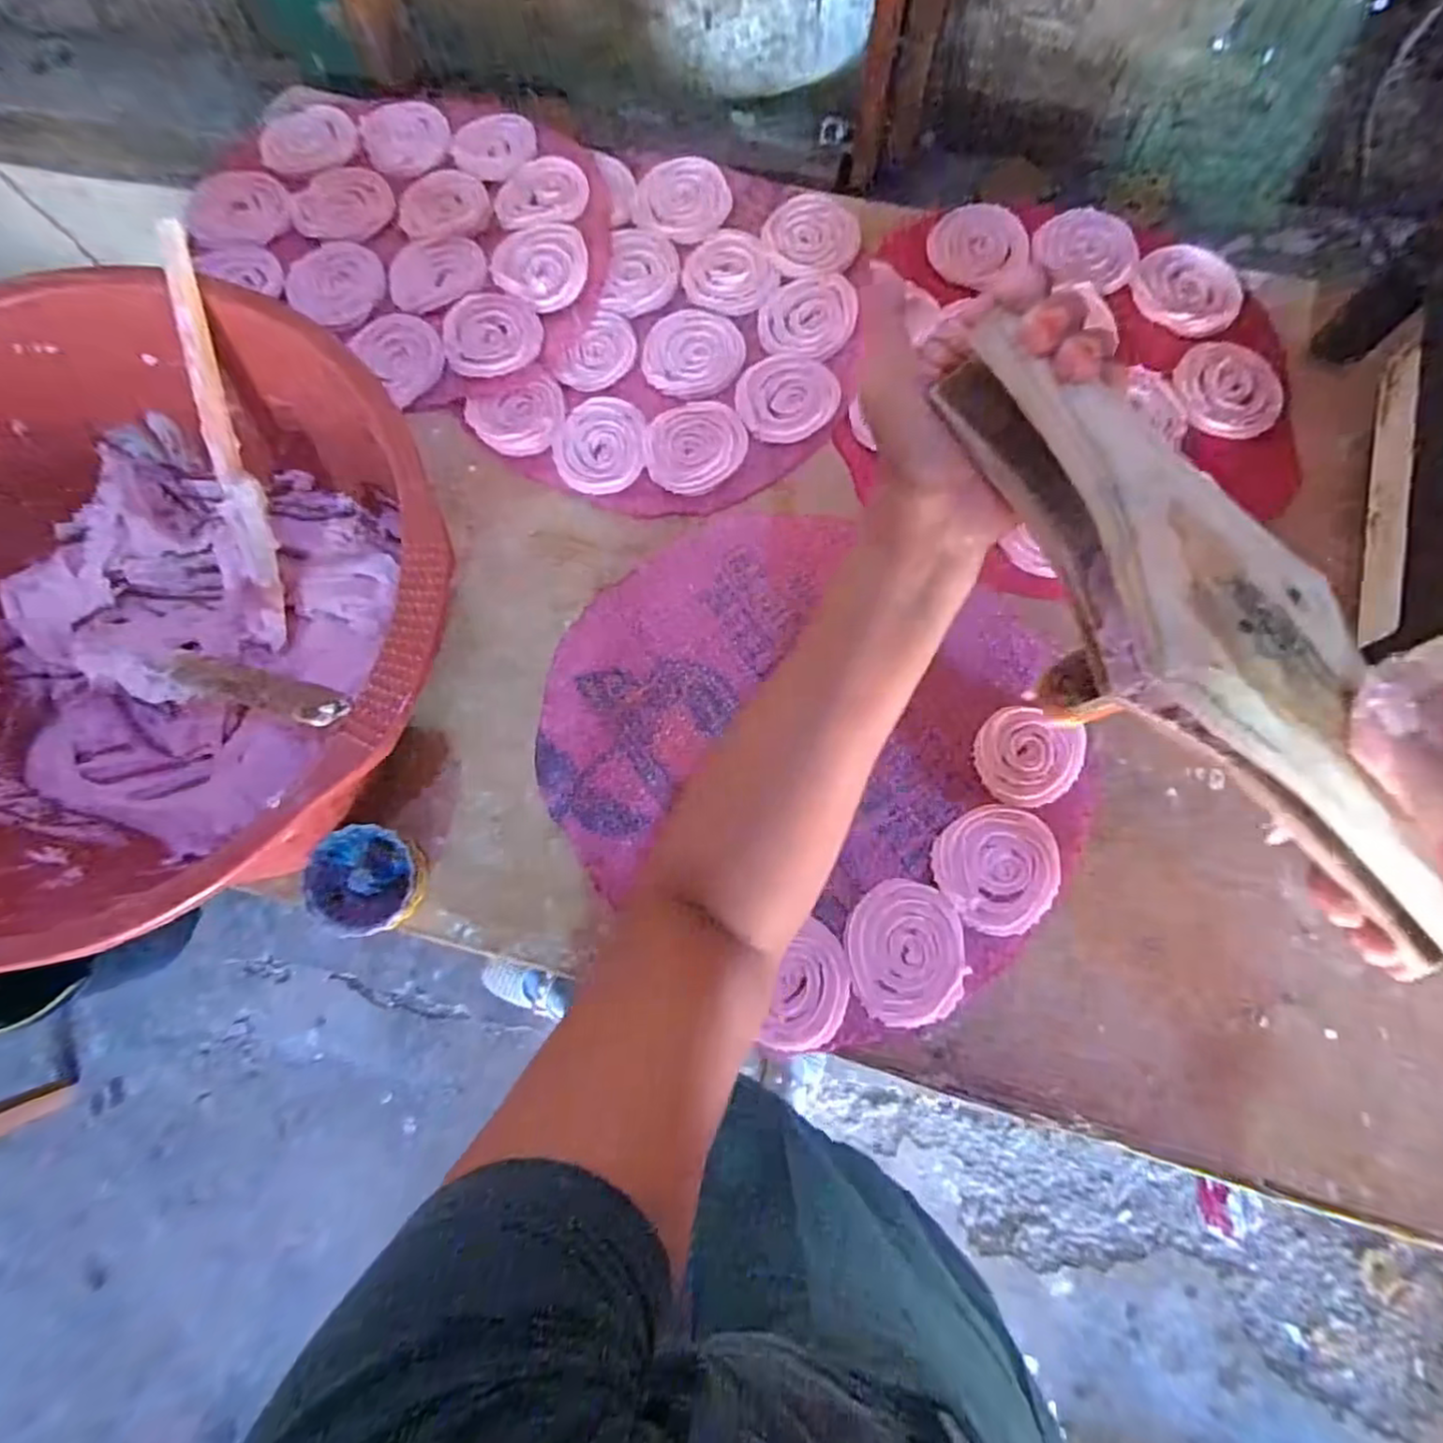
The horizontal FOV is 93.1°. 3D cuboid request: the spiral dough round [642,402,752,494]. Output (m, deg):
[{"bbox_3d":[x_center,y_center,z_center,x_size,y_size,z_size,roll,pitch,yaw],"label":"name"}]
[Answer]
[{"bbox_3d":[-0.020,-0.205,0.509,0.070,0.004,0.077,0,77,1],"label":"spiral dough round"}]

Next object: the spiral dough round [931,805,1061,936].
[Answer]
[{"bbox_3d":[0.173,0.090,0.428,0.074,0.010,0.073,0,77,1],"label":"spiral dough round"}]

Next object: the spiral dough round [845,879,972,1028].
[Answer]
[{"bbox_3d":[0.112,0.140,0.417,0.069,0.006,0.081,-8,76,-1],"label":"spiral dough round"}]

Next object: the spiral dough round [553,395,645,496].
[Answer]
[{"bbox_3d":[-0.091,-0.207,0.510,0.066,0.005,0.078,0,77,1],"label":"spiral dough round"}]

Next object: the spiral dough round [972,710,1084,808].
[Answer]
[{"bbox_3d":[0.197,0.023,0.442,0.065,0.010,0.063,0,77,1],"label":"spiral dough round"}]

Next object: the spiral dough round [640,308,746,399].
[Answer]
[{"bbox_3d":[-0.022,-0.288,0.530,0.077,0.004,0.081,0,77,1],"label":"spiral dough round"}]

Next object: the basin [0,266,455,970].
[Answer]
[{"bbox_3d":[-0.366,-0.092,0.412,0.385,0.145,0.392,0,77,1],"label":"basin"}]

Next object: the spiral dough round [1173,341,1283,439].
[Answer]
[{"bbox_3d":[0.374,-0.245,0.505,0.071,0.008,0.074,0,77,1],"label":"spiral dough round"}]

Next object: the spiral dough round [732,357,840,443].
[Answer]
[{"bbox_3d":[0.050,-0.246,0.517,0.076,0.004,0.071,0,77,1],"label":"spiral dough round"}]

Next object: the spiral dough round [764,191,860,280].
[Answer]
[{"bbox_3d":[0.072,-0.395,0.551,0.075,0.007,0.081,0,77,1],"label":"spiral dough round"}]

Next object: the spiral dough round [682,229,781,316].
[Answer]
[{"bbox_3d":[0.007,-0.359,0.550,0.071,0.005,0.081,-30,78,-6],"label":"spiral dough round"}]

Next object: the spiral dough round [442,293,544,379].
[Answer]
[{"bbox_3d":[-0.175,-0.295,0.523,0.071,0.014,0.064,-11,77,-1],"label":"spiral dough round"}]

